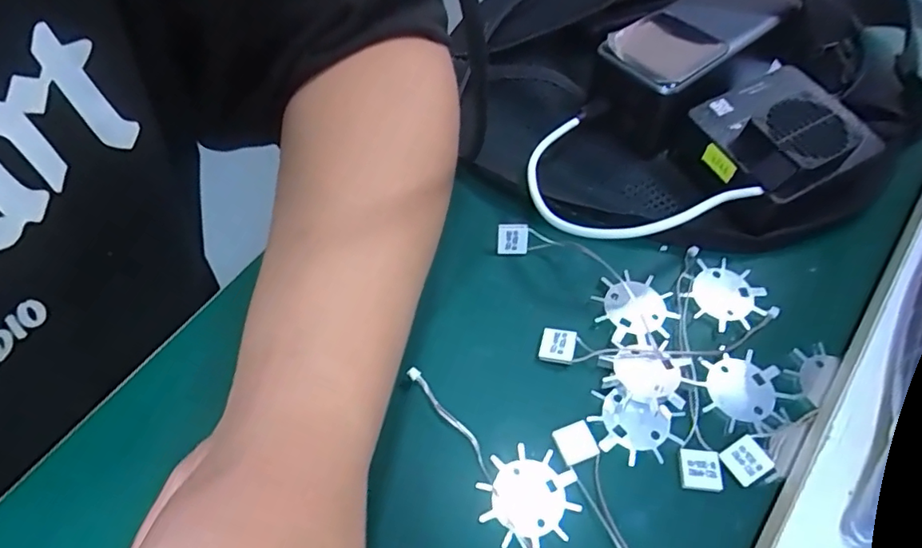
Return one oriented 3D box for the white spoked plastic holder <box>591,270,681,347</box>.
[{"bbox_3d":[0.086,0.017,0.269,0.038,0.004,0.037,0,57,1],"label":"white spoked plastic holder"}]

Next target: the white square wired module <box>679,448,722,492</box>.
[{"bbox_3d":[0.100,0.081,0.229,0.017,0.004,0.016,4,57,4],"label":"white square wired module"}]

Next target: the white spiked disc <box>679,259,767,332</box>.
[{"bbox_3d":[0.130,0.009,0.273,0.036,0.004,0.037,0,57,1],"label":"white spiked disc"}]

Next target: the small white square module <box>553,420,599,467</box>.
[{"bbox_3d":[0.049,0.072,0.235,0.015,0.004,0.016,-20,59,-12],"label":"small white square module"}]

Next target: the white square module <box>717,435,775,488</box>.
[{"bbox_3d":[0.119,0.077,0.229,0.015,0.006,0.016,-29,61,-17],"label":"white square module"}]

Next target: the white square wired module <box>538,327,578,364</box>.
[{"bbox_3d":[0.046,0.034,0.260,0.016,0.006,0.016,14,58,10],"label":"white square wired module"}]

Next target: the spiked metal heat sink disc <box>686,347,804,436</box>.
[{"bbox_3d":[0.126,0.051,0.245,0.038,0.008,0.038,0,57,1],"label":"spiked metal heat sink disc"}]

